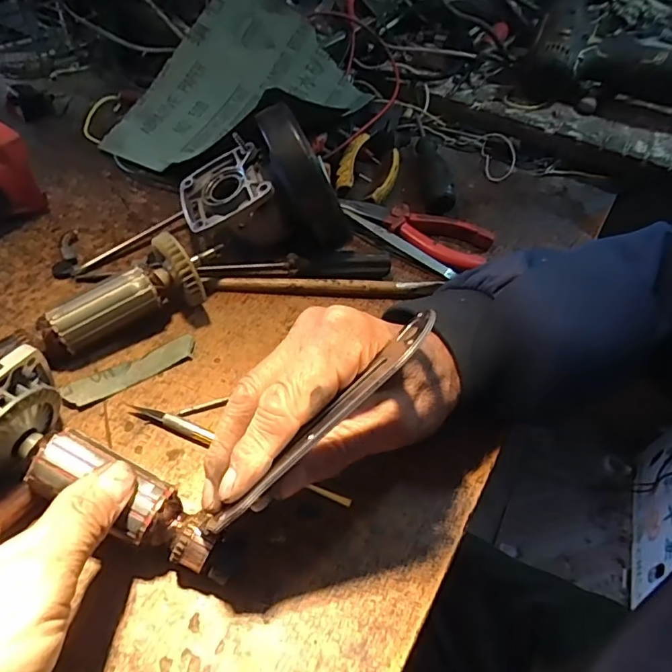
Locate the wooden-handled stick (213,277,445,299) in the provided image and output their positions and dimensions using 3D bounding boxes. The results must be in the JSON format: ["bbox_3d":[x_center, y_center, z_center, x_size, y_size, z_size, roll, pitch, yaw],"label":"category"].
[{"bbox_3d":[-0.005,-0.035,0.367,0.159,0.008,0.010,1,51,-5],"label":"wooden-handled stick"}]

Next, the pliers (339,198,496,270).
[{"bbox_3d":[0.065,-0.086,0.421,0.125,0.019,0.053,16,52,7],"label":"pliers"}]

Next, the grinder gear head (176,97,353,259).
[{"bbox_3d":[-0.051,-0.108,0.362,0.117,0.088,0.075,2,51,-4],"label":"grinder gear head"}]

